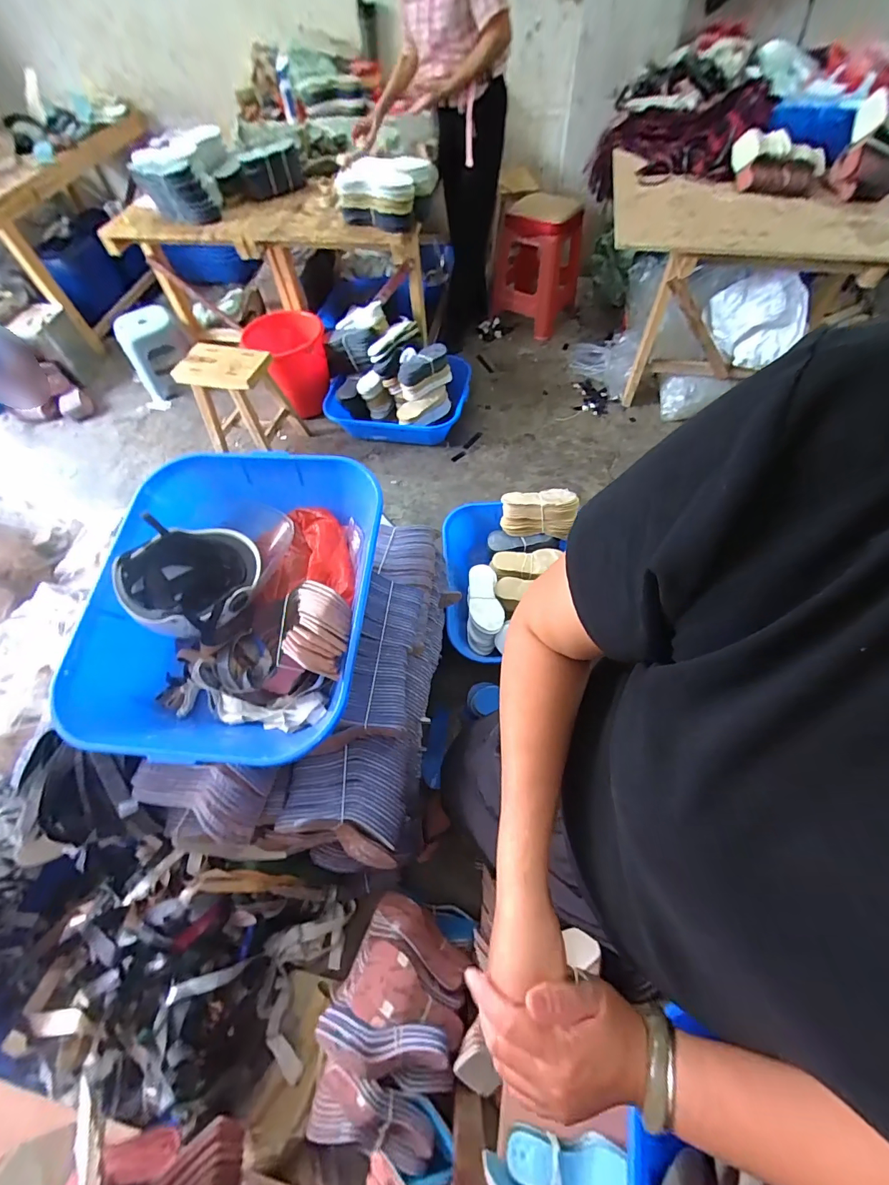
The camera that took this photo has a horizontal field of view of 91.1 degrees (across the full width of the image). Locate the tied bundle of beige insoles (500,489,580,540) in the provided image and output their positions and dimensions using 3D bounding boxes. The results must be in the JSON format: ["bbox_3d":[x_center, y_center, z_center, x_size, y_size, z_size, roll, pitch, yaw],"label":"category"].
[{"bbox_3d":[0.328,-0.270,1.533,0.256,0.180,0.090,7,33,8],"label":"tied bundle of beige insoles"}]

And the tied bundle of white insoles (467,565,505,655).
[{"bbox_3d":[0.130,0.050,1.424,0.120,0.082,0.288,0,73,3],"label":"tied bundle of white insoles"}]

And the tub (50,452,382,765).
[{"bbox_3d":[-0.402,0.020,0.856,0.518,0.193,0.587,3,60,4],"label":"tub"}]

